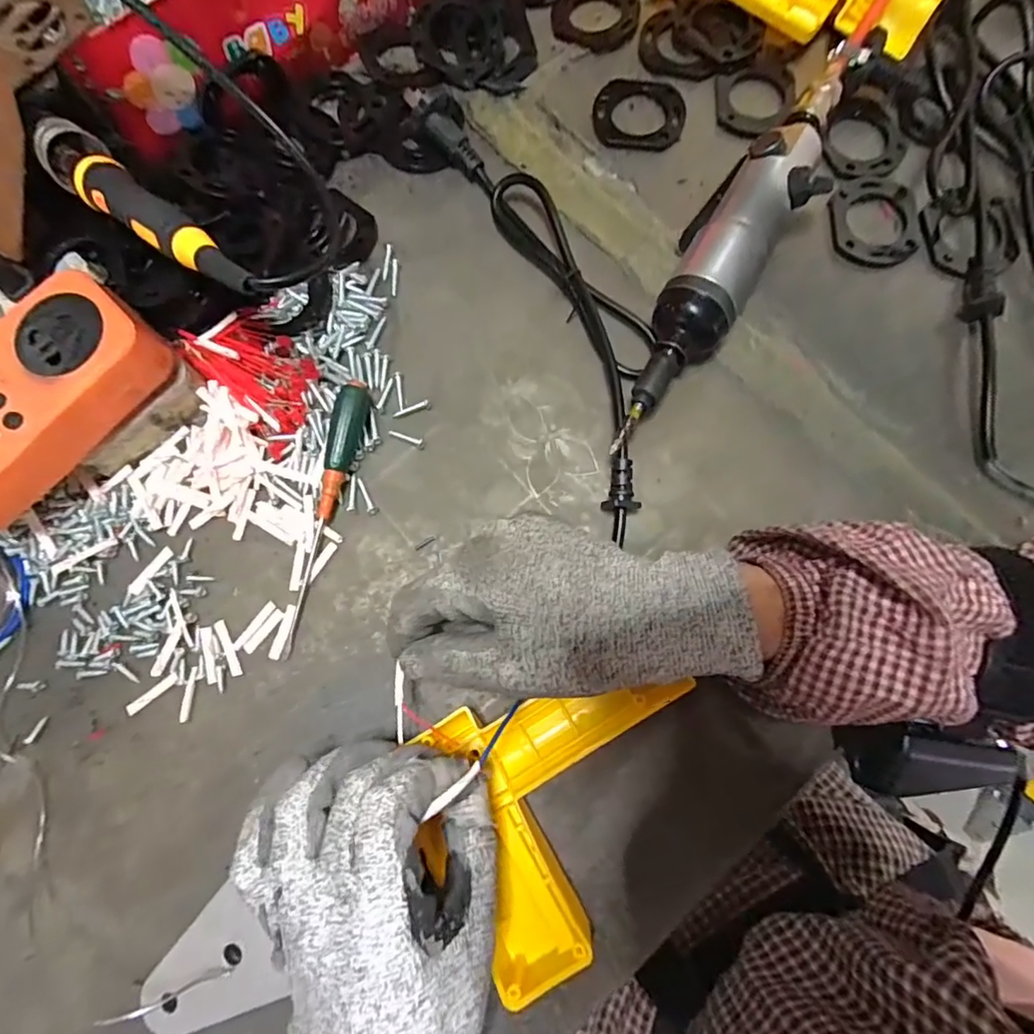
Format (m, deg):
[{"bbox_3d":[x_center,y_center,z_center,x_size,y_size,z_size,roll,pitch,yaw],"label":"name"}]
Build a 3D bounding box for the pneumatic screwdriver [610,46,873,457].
[{"bbox_3d":[0.127,-0.162,0.314,0.050,0.039,0.278,35,81,8],"label":"pneumatic screwdriver"}]

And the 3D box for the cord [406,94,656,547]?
[{"bbox_3d":[0.026,-0.128,0.314,0.065,0.029,0.279,-23,79,-4],"label":"cord"}]

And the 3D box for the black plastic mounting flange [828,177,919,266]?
[{"bbox_3d":[0.216,-0.180,0.334,0.053,0.005,0.061,5,78,2],"label":"black plastic mounting flange"}]

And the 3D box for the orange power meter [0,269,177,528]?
[{"bbox_3d":[-0.236,-0.058,0.268,0.061,0.032,0.125,42,82,9],"label":"orange power meter"}]

